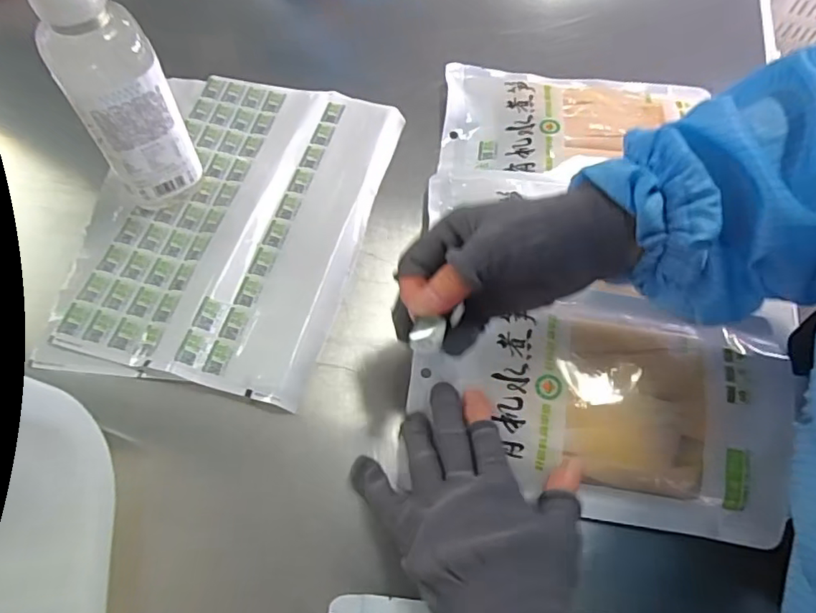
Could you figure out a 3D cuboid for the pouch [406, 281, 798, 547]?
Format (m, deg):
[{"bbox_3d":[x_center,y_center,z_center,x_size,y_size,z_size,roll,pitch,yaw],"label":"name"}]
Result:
[{"bbox_3d":[0.135,0.062,0.377,0.258,0.037,0.156,9,66,1],"label":"pouch"}]

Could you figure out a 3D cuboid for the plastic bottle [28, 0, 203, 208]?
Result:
[{"bbox_3d":[-0.199,-0.144,0.384,0.067,0.180,0.052,-29,68,-16],"label":"plastic bottle"}]

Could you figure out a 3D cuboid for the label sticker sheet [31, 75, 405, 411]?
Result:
[{"bbox_3d":[-0.143,-0.076,0.446,0.208,0.015,0.293,13,63,4],"label":"label sticker sheet"}]

